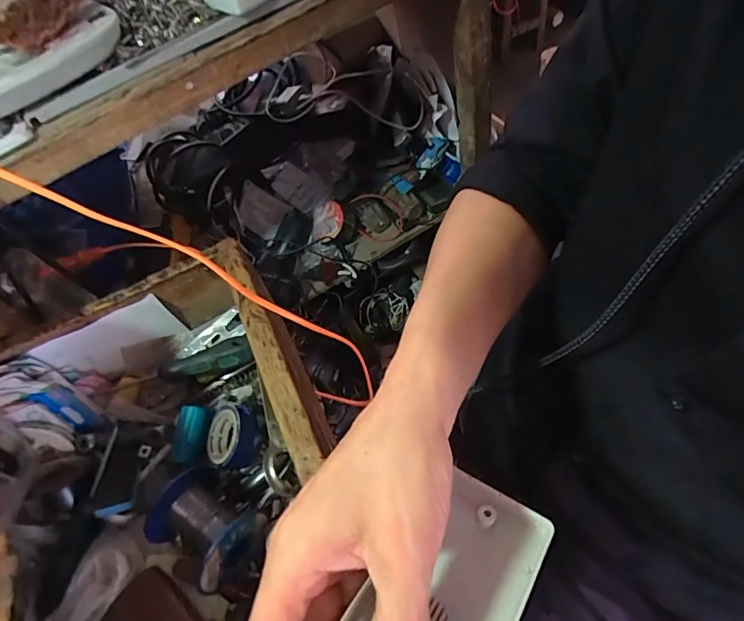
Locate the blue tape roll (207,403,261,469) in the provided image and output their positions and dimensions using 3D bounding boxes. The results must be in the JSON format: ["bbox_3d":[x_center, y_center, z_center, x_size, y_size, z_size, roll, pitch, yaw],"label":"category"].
[{"bbox_3d":[-0.116,0.110,0.402,0.046,0.031,0.050,-23,58,38],"label":"blue tape roll"}]

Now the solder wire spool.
[{"bbox_3d":[-0.125,0.168,0.359,0.080,0.065,0.061,26,66,26],"label":"solder wire spool"}]

